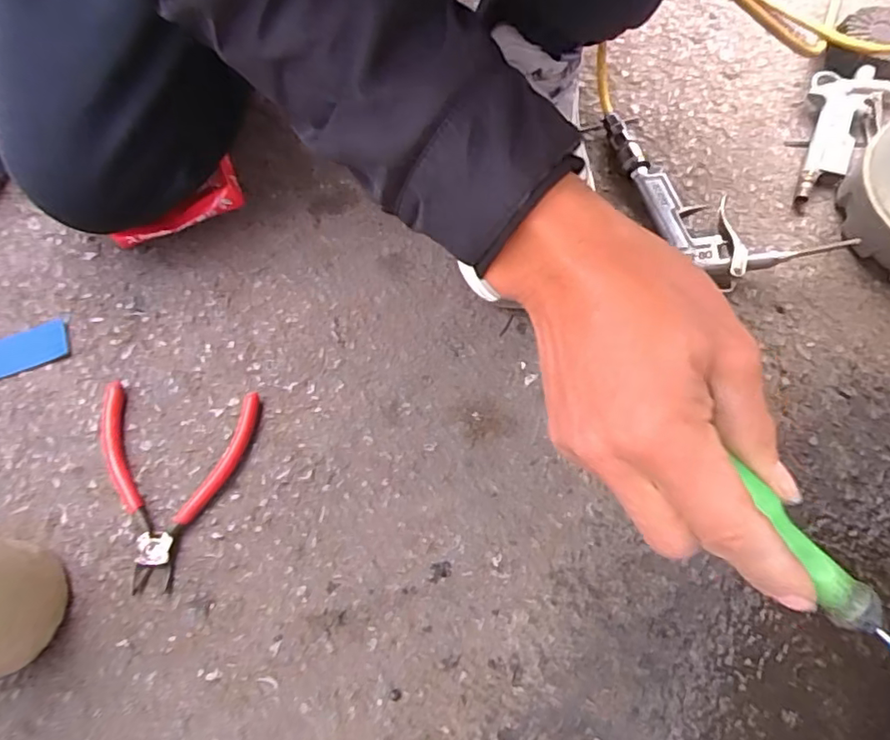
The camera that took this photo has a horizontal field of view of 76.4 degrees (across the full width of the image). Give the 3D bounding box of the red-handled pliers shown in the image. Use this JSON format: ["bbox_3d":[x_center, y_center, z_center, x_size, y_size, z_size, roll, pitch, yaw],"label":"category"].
[{"bbox_3d":[-0.206,0.079,0.403,0.111,0.015,0.140,7,69,4],"label":"red-handled pliers"}]

